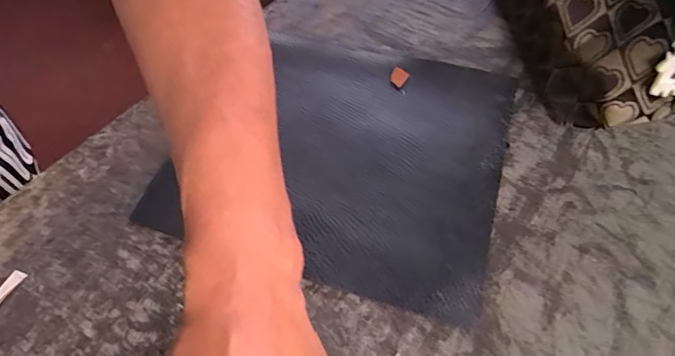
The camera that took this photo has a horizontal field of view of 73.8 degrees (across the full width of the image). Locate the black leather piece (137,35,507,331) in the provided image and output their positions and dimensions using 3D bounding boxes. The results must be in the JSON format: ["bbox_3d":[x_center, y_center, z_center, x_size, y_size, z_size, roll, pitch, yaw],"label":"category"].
[{"bbox_3d":[0.005,-0.023,0.325,0.218,0.004,0.199,16,59,10],"label":"black leather piece"}]

